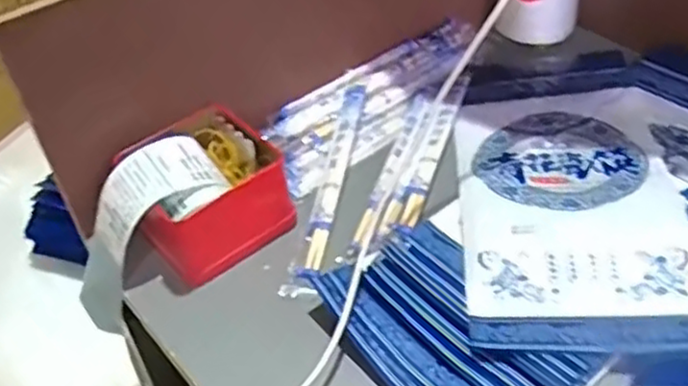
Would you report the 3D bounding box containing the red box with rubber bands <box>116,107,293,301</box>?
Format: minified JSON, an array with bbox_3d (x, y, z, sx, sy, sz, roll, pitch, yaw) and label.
[{"bbox_3d":[-0.100,-0.002,0.528,0.102,0.057,0.103,-28,48,-22],"label":"red box with rubber bands"}]

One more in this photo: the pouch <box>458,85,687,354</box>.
[{"bbox_3d":[0.160,0.005,0.519,0.147,0.012,0.253,0,43,5],"label":"pouch"}]

